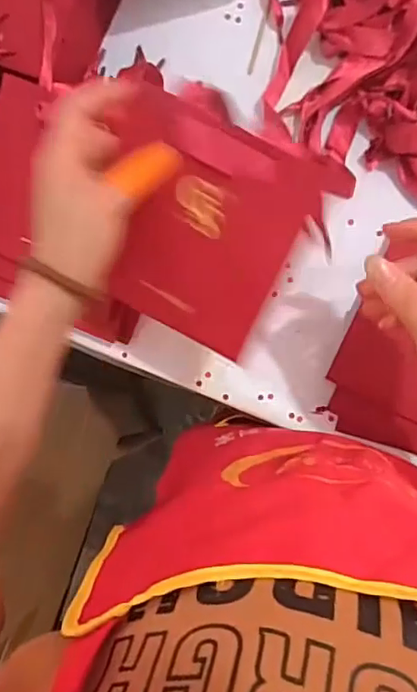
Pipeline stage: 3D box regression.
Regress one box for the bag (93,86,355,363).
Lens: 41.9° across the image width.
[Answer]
[{"bbox_3d":[-0.002,-0.072,0.351,0.127,0.010,0.138,24,116,4],"label":"bag"}]

